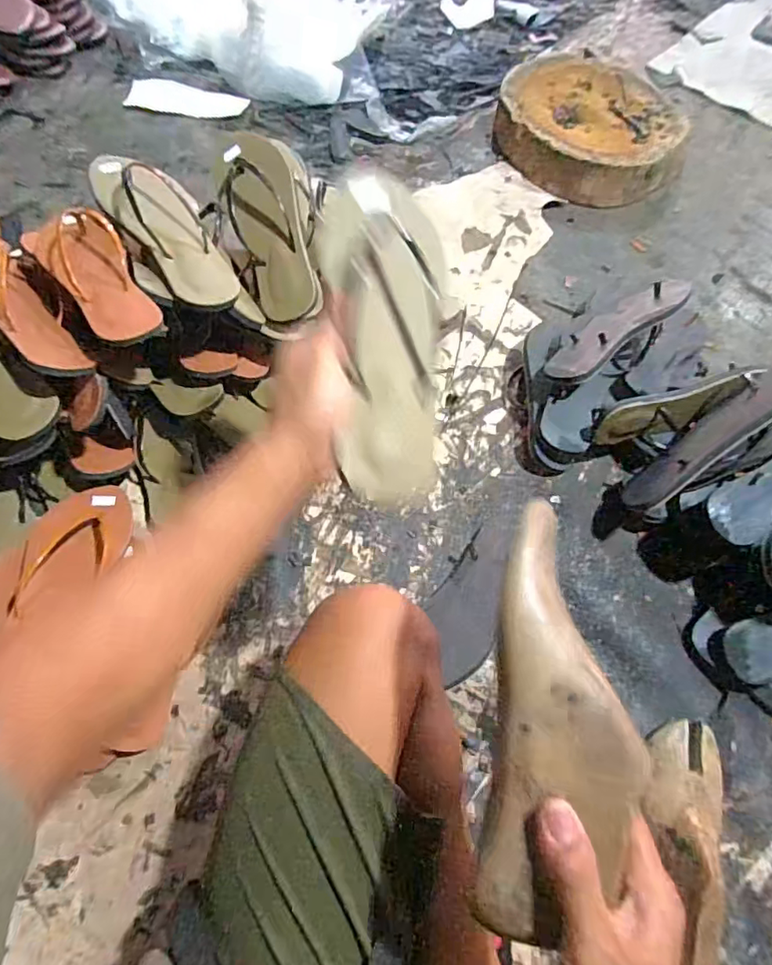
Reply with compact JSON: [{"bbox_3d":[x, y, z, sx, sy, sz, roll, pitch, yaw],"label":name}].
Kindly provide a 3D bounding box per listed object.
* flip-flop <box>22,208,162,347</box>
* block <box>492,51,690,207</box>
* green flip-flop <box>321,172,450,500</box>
[{"bbox_3d":[-0.317,-0.231,0.609,0.083,0.034,0.238,-36,71,-20],"label":"flip-flop"},{"bbox_3d":[0.411,-0.710,1.113,0.346,0.100,0.346,1,63,-3],"label":"block"},{"bbox_3d":[0.002,-0.100,0.392,0.077,0.025,0.227,-3,89,-5],"label":"green flip-flop"}]

